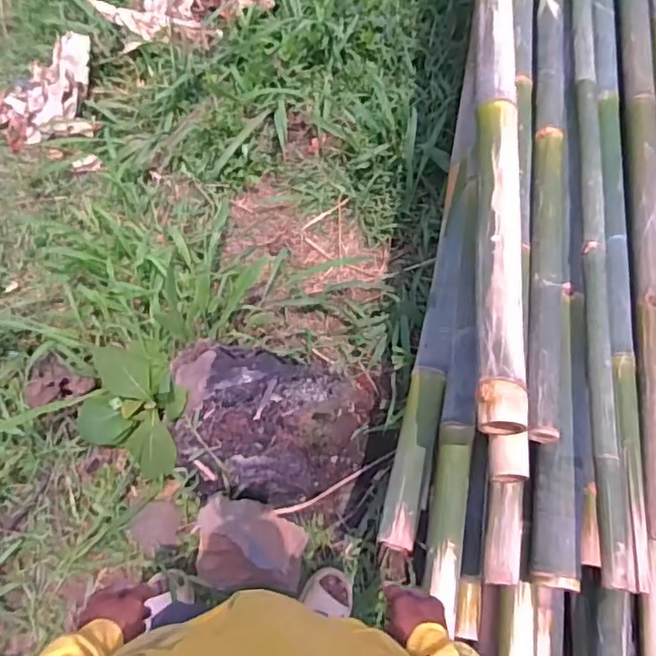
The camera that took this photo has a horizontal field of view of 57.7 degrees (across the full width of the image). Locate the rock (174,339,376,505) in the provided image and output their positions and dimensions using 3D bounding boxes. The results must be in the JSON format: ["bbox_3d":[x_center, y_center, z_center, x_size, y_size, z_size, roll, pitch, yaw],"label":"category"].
[{"bbox_3d":[-0.116,0.217,1.325,0.444,0.194,0.318,6,69,-6],"label":"rock"}]

